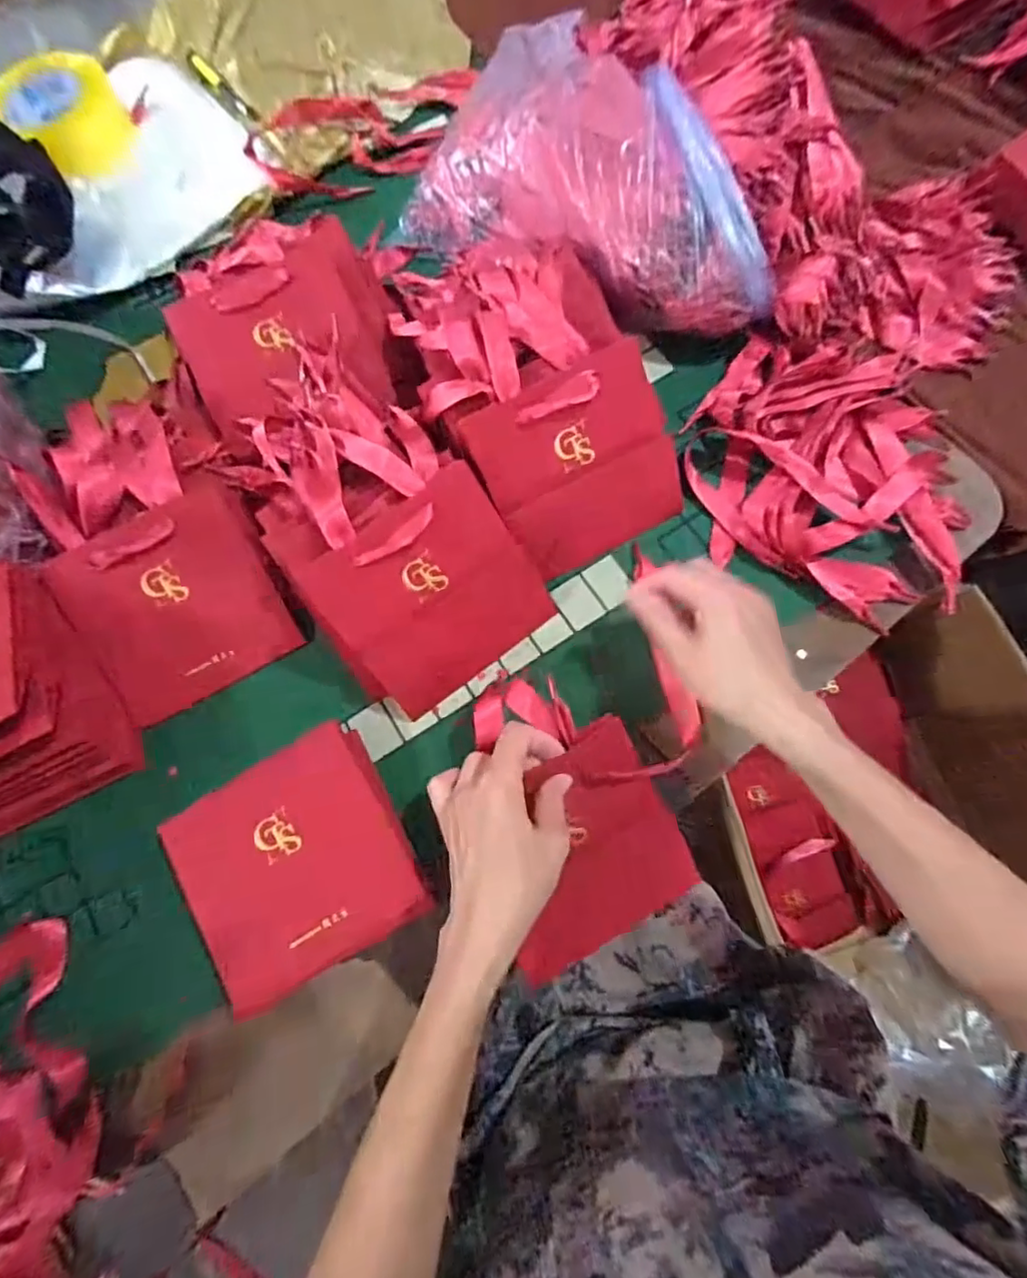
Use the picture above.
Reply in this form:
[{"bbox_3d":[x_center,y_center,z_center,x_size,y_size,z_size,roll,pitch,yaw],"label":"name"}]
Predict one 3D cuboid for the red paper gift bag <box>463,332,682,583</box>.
[{"bbox_3d":[0.053,-0.128,0.454,0.141,0.011,0.138,-29,119,-4],"label":"red paper gift bag"}]

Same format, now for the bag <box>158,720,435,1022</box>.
[{"bbox_3d":[-0.148,0.155,0.421,0.140,0.032,0.141,-29,75,-7],"label":"bag"}]

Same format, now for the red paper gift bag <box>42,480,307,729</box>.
[{"bbox_3d":[-0.250,-0.028,0.461,0.138,0.016,0.138,-30,105,-13],"label":"red paper gift bag"}]

